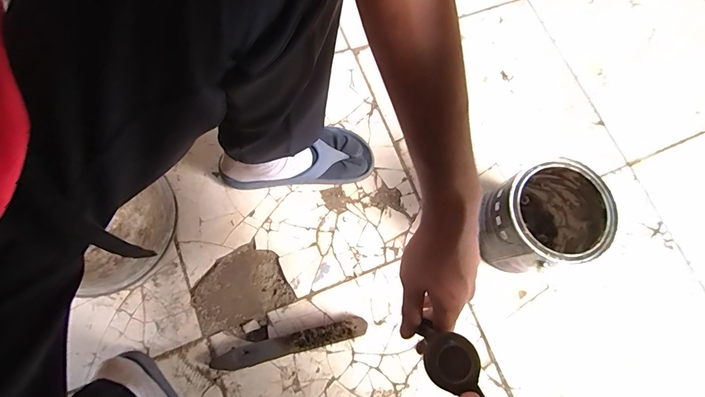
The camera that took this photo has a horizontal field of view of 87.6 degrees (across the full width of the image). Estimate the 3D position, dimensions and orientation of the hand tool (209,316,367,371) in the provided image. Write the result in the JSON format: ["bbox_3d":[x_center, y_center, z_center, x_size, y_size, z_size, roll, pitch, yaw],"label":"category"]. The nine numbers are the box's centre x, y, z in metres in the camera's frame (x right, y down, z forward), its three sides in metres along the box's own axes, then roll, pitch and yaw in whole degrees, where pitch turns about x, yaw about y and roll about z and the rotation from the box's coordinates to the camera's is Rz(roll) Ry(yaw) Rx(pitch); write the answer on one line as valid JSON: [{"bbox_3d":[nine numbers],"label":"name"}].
[{"bbox_3d":[-0.095,0.223,0.565,0.232,0.045,0.032,-13,74,-6],"label":"hand tool"}]

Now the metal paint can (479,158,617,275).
[{"bbox_3d":[0.289,0.036,0.582,0.157,0.157,0.144,-24,78,-9],"label":"metal paint can"}]

